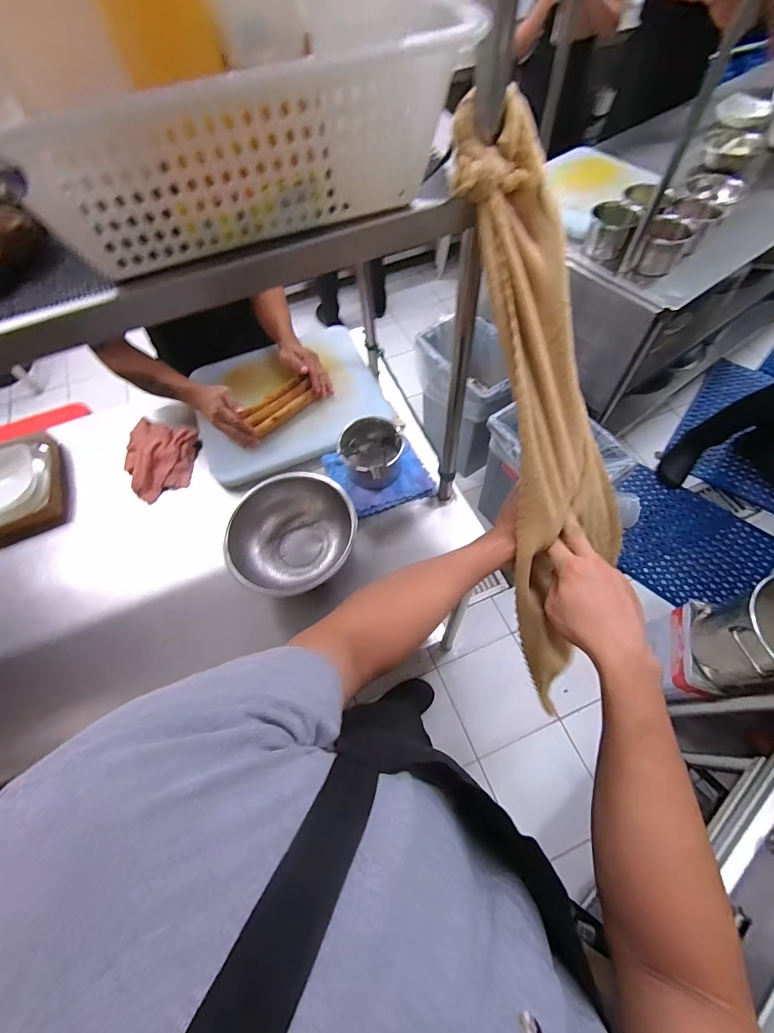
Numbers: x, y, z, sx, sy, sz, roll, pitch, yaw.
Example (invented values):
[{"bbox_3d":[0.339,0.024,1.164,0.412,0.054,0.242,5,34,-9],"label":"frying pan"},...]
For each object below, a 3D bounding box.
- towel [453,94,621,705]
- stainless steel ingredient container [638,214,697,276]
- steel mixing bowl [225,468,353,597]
[{"bbox_3d":[0.196,-0.055,0.443,0.178,0.624,0.059,-22,28,-7],"label":"towel"},{"bbox_3d":[0.698,-0.680,1.020,0.102,0.094,0.097,25,67,16],"label":"stainless steel ingredient container"},{"bbox_3d":[-0.155,0.036,0.704,0.204,0.089,0.202,-2,62,3],"label":"steel mixing bowl"}]

